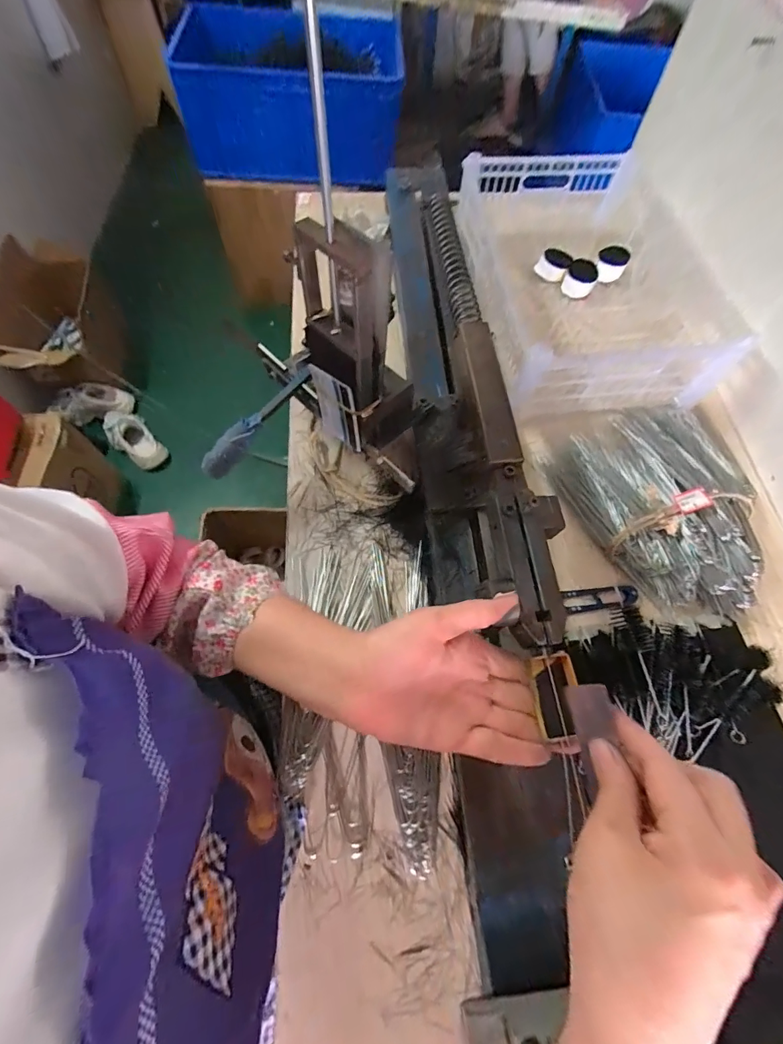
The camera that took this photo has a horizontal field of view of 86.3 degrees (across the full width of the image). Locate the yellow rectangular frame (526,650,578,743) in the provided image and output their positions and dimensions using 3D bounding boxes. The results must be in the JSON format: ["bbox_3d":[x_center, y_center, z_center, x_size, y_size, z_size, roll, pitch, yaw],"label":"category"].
[{"bbox_3d":[0.111,0.116,0.278,0.030,0.009,0.054,-5,65,-5],"label":"yellow rectangular frame"}]

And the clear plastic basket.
[{"bbox_3d":[0.274,-0.352,0.604,0.293,0.118,0.406,-8,66,-6],"label":"clear plastic basket"}]

